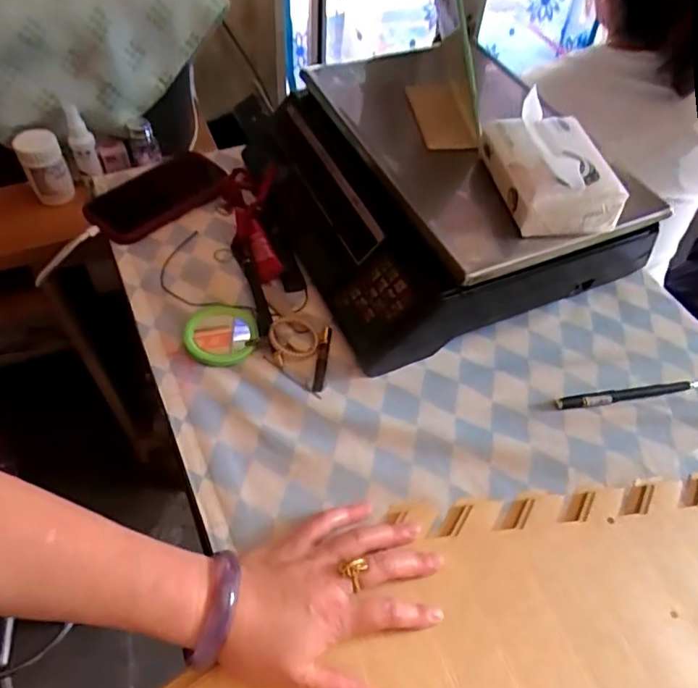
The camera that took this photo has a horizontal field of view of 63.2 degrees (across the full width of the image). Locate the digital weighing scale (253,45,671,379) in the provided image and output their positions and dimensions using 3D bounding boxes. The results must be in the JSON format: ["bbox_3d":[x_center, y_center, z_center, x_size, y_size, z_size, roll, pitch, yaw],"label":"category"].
[{"bbox_3d":[0.075,-0.179,0.615,0.294,0.108,0.383,-18,55,-18],"label":"digital weighing scale"}]

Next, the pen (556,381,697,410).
[{"bbox_3d":[0.259,0.045,0.518,0.145,0.010,0.011,-6,53,-10],"label":"pen"}]

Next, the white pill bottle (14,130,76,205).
[{"bbox_3d":[-0.435,-0.252,0.814,0.056,0.086,0.055,-22,57,-19],"label":"white pill bottle"}]

